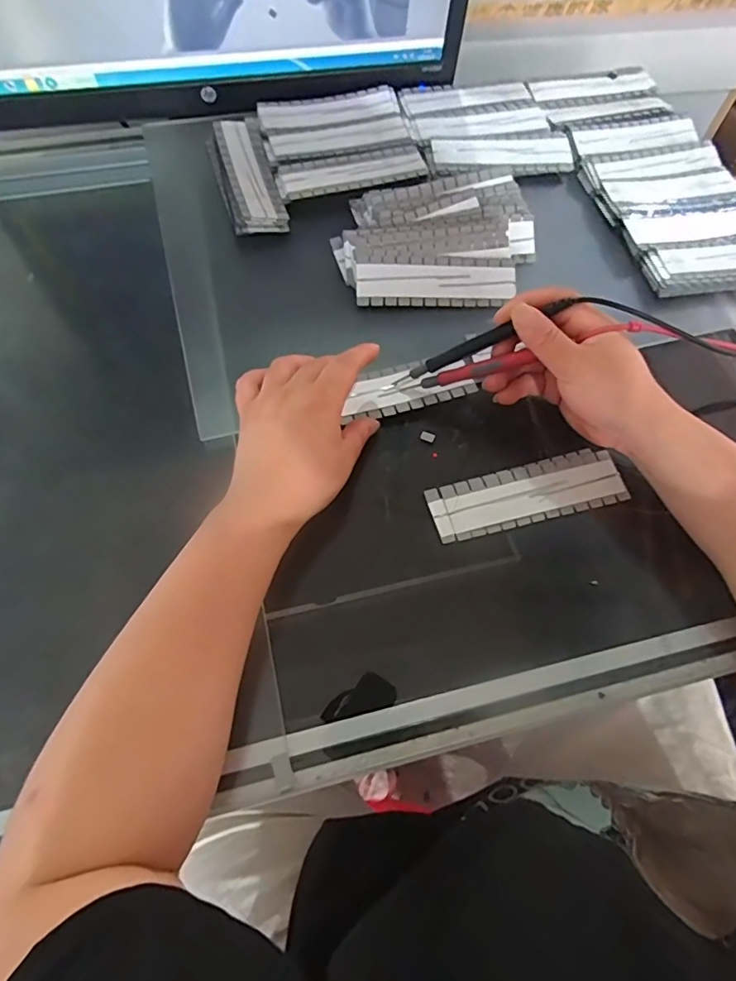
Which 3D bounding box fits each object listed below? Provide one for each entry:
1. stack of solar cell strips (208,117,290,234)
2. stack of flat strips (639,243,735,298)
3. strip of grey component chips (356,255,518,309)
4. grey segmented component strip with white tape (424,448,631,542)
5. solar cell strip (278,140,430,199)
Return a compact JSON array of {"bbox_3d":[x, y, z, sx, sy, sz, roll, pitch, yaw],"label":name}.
[{"bbox_3d":[-0.104,-0.270,0.447,0.046,0.014,0.134,-14,66,-9],"label":"stack of solar cell strips"},{"bbox_3d":[0.295,-0.184,0.434,0.130,0.014,0.043,-8,65,-6],"label":"stack of flat strips"},{"bbox_3d":[0.054,-0.162,0.407,0.124,0.004,0.039,-3,89,-6],"label":"strip of grey component chips"},{"bbox_3d":[0.109,0.003,0.358,0.133,0.004,0.043,-13,66,-8],"label":"grey segmented component strip with white tape"},{"bbox_3d":[-0.014,-0.279,0.456,0.130,0.004,0.045,-16,66,-10],"label":"solar cell strip"}]

